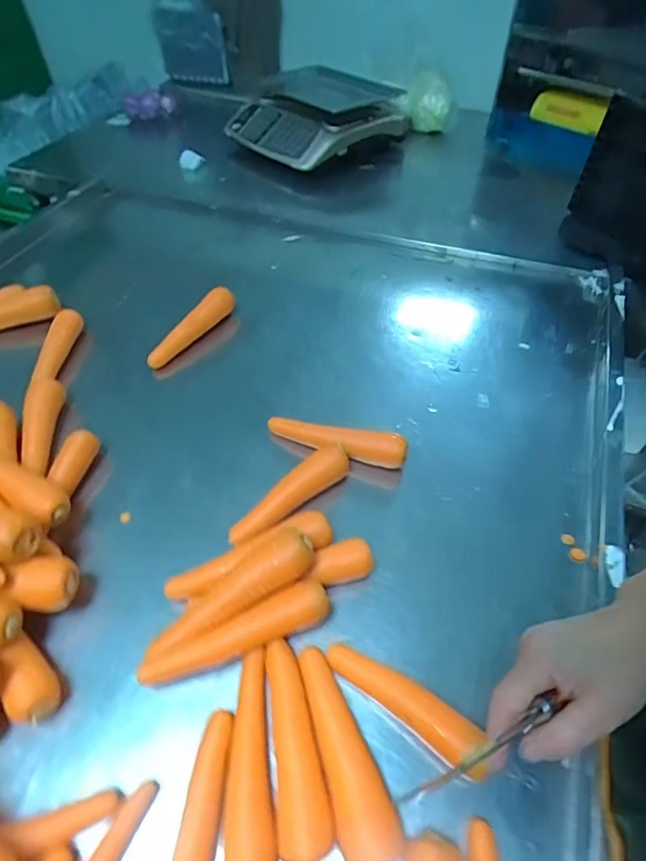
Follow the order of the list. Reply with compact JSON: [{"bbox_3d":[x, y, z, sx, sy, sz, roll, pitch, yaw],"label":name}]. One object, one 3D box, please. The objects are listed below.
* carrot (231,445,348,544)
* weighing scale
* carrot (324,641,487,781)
[{"bbox_3d":[-0.036,0.076,0.576,0.168,0.047,0.041,-37,58,-27],"label":"carrot"},{"bbox_3d":[-0.025,-0.801,1.270,0.373,0.142,0.373,-29,55,-23],"label":"weighing scale"},{"bbox_3d":[0.073,0.239,0.439,0.152,0.024,0.038,30,56,24],"label":"carrot"}]

